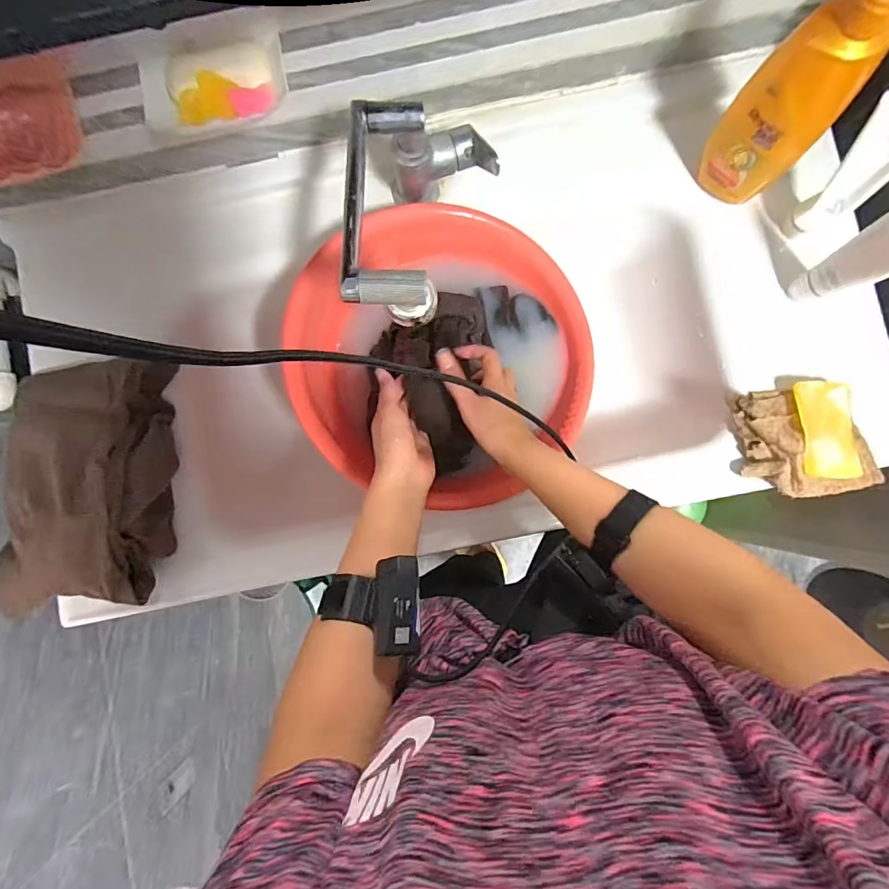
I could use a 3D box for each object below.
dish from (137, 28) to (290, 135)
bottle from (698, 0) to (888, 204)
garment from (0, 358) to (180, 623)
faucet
[{"bbox_3d":[-0.206,-0.317,0.416,0.127,0.029,0.070,-11,85,1],"label":"dish"},{"bbox_3d":[0.324,-0.320,0.421,0.045,0.242,0.080,-43,85,-2],"label":"bottle"},{"bbox_3d":[-0.426,0.044,0.530,0.203,0.068,0.280,2,85,2],"label":"garment"},{"bbox_3d":[-0.021,-0.221,0.470,0.116,0.182,0.221,1,85,2],"label":"faucet"}]

